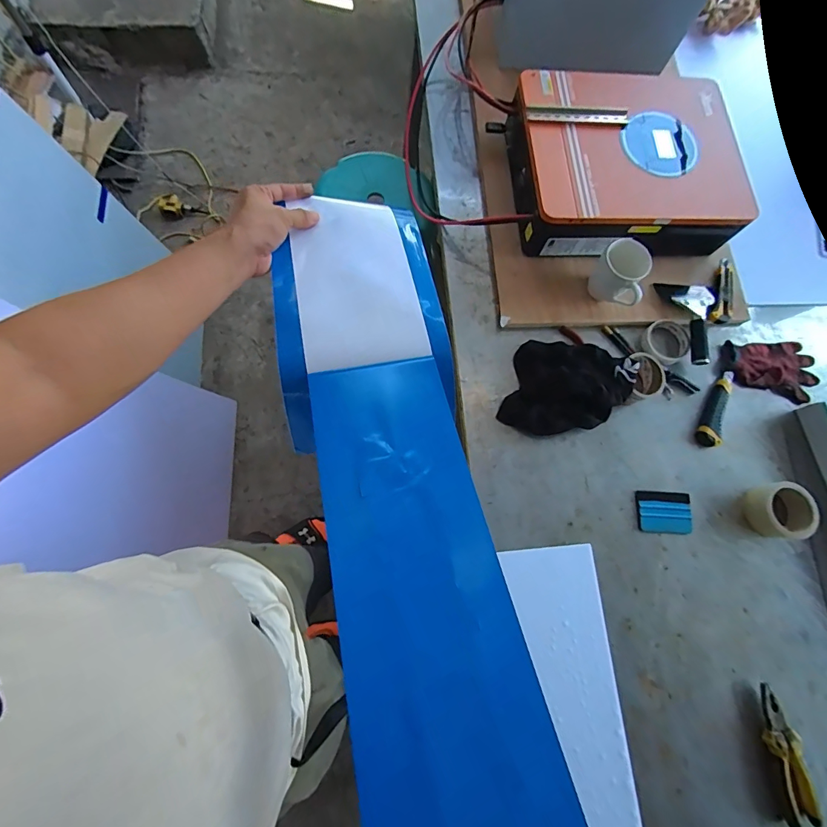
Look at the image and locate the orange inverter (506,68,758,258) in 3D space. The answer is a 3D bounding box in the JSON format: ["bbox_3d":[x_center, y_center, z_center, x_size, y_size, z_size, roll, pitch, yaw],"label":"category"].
[{"bbox_3d":[0.417,-0.497,0.848,0.422,0.116,0.341,-2,75,-4],"label":"orange inverter"}]

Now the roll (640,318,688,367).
[{"bbox_3d":[0.510,-0.148,0.837,0.090,0.030,0.087,1,75,-4],"label":"roll"}]

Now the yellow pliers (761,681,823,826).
[{"bbox_3d":[0.583,0.535,0.662,0.052,0.035,0.185,-6,78,-3],"label":"yellow pliers"}]

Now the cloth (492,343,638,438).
[{"bbox_3d":[0.282,-0.050,0.754,0.210,0.093,0.183,15,75,0],"label":"cloth"}]

